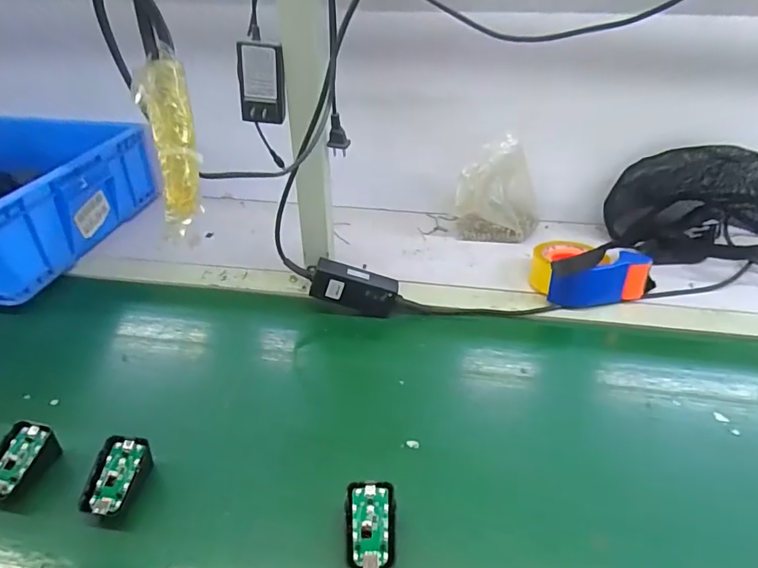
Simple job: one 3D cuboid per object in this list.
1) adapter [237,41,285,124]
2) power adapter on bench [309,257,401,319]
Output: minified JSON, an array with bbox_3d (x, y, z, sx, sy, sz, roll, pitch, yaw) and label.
[{"bbox_3d":[-0.130,-0.221,0.518,0.052,0.076,0.028,-6,37,-9],"label":"adapter"},{"bbox_3d":[-0.032,0.005,0.640,0.117,0.053,0.035,18,36,-8],"label":"power adapter on bench"}]

